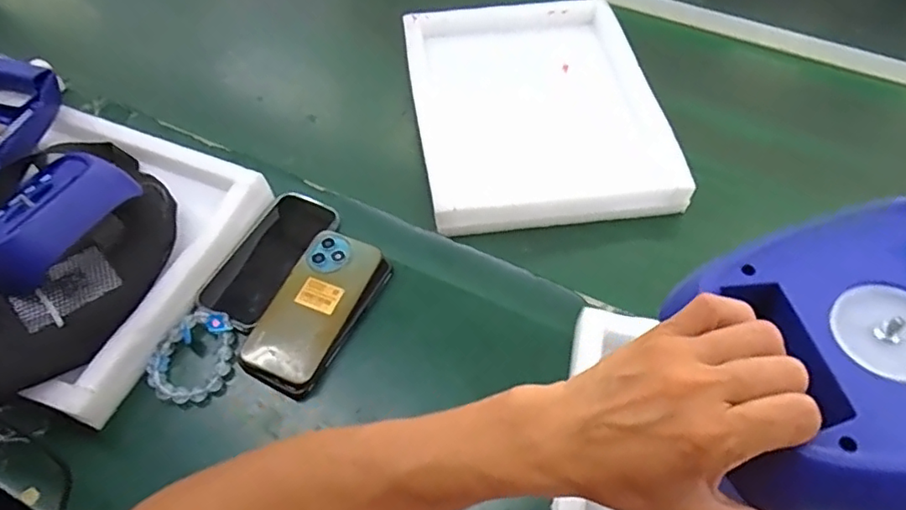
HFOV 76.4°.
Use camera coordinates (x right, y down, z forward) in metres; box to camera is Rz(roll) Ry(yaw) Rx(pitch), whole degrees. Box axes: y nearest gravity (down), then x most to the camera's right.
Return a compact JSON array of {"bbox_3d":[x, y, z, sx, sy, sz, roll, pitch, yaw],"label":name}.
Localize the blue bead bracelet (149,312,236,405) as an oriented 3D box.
[{"bbox_3d":[-0.237,0.094,0.529,0.069,0.023,0.084,19,58,10],"label":"blue bead bracelet"}]

